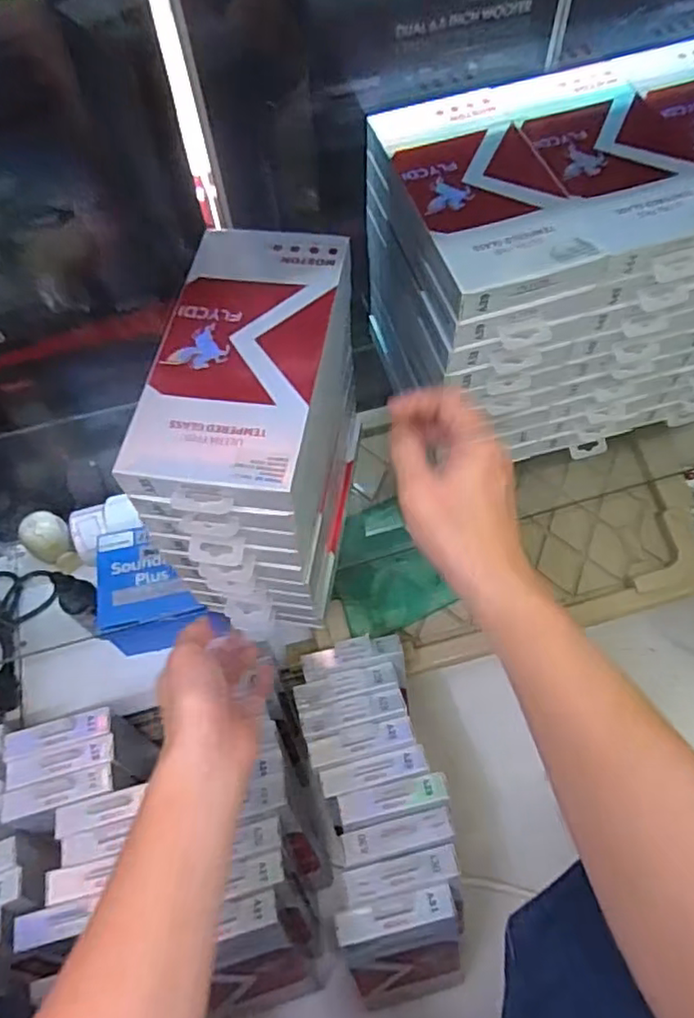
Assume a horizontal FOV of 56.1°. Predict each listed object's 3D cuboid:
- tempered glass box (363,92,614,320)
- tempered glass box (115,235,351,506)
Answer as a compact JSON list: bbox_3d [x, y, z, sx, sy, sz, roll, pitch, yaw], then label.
[{"bbox_3d":[0.092,-0.226,0.468,0.103,0.026,0.197,-16,62,-5],"label":"tempered glass box"},{"bbox_3d":[-0.060,-0.095,0.401,0.107,0.017,0.203,7,63,7],"label":"tempered glass box"}]

